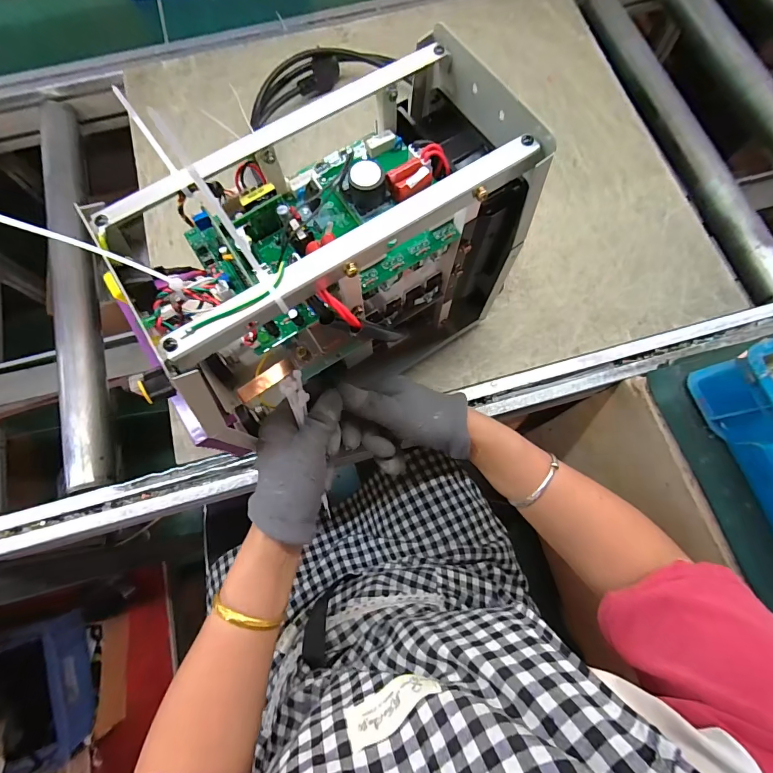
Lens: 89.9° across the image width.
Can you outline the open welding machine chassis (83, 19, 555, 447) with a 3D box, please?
[{"bbox_3d":[-0.042,-0.089,0.337,0.285,0.216,0.138,-35,77,-7],"label":"open welding machine chassis"}]

